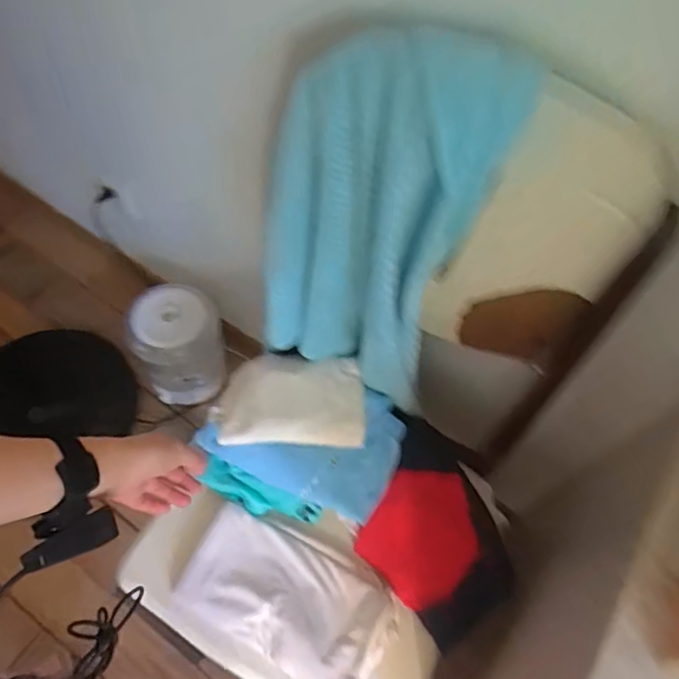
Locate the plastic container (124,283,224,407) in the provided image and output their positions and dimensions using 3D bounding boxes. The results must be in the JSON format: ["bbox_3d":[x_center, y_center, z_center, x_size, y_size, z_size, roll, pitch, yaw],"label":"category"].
[{"bbox_3d":[-0.350,0.013,1.259,0.177,0.257,0.188,-14,64,-12],"label":"plastic container"}]

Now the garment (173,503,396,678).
[{"bbox_3d":[-0.064,0.337,0.746,0.272,0.026,0.145,28,64,12],"label":"garment"}]

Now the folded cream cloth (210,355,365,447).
[{"bbox_3d":[-0.070,0.081,0.808,0.205,0.044,0.132,1,62,-4],"label":"folded cream cloth"}]

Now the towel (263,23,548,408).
[{"bbox_3d":[0.011,-0.097,0.661,0.232,0.493,0.106,18,62,5],"label":"towel"}]

